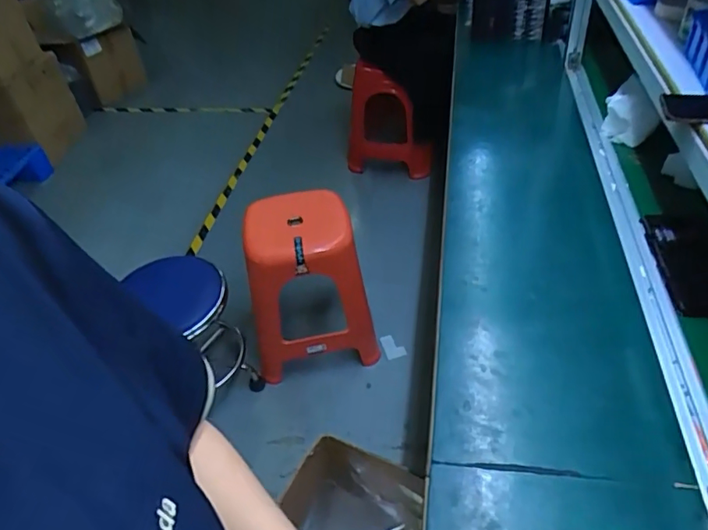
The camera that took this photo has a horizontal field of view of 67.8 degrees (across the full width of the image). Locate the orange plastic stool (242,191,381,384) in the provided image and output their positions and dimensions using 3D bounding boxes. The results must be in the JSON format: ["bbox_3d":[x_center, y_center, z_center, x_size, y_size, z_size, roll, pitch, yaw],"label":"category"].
[{"bbox_3d":[-0.148,0.057,1.573,0.347,0.423,0.334,-13,42,-7],"label":"orange plastic stool"}]

